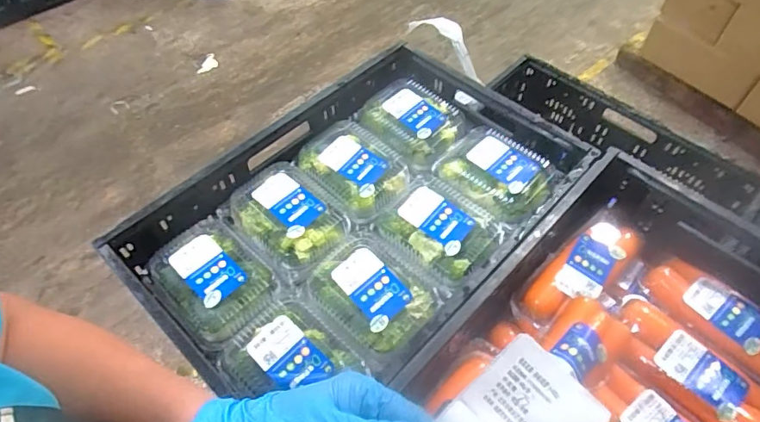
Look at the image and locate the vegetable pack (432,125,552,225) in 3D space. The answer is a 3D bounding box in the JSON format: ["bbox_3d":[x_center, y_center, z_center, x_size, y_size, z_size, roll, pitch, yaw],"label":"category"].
[{"bbox_3d":[0.175,-0.055,0.773,0.177,0.052,0.133,35,61,22],"label":"vegetable pack"}]

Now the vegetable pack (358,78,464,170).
[{"bbox_3d":[0.054,-0.152,0.851,0.130,0.062,0.165,-34,61,-22],"label":"vegetable pack"}]

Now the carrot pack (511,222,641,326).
[{"bbox_3d":[0.295,0.084,0.726,0.215,0.041,0.080,-28,59,-19],"label":"carrot pack"}]

